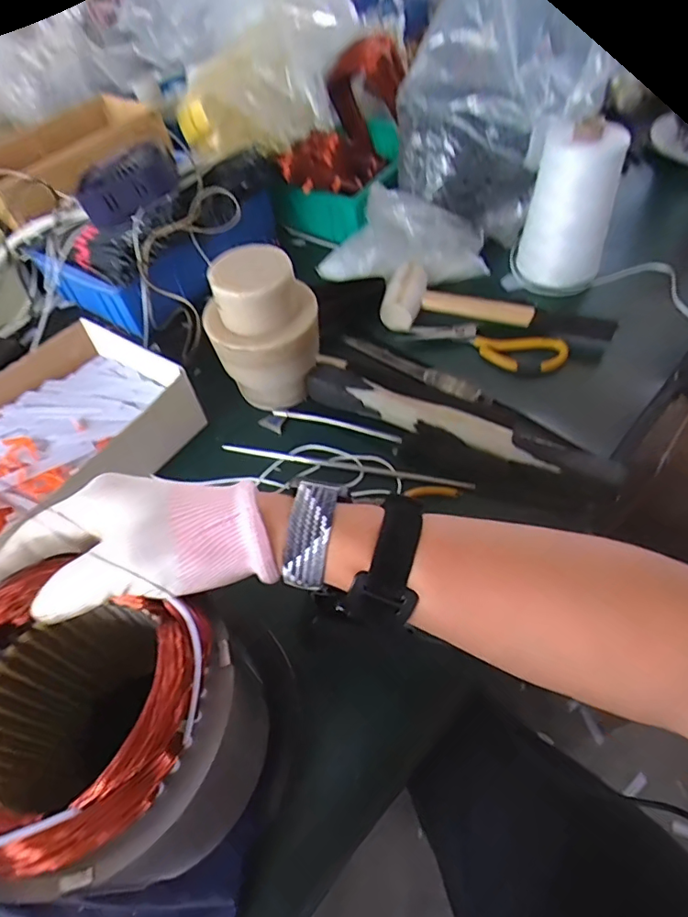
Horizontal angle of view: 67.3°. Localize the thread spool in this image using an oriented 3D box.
[{"bbox_3d":[0.261,-0.282,0.616,0.098,0.186,0.107,10,56,12],"label":"thread spool"}]

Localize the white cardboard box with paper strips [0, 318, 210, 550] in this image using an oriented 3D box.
[{"bbox_3d":[-0.290,-0.025,0.525,0.198,0.060,0.265,33,63,25],"label":"white cardboard box with paper strips"}]

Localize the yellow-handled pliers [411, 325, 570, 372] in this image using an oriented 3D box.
[{"bbox_3d":[0.162,-0.133,0.588,0.173,0.015,0.056,11,56,13],"label":"yellow-handled pliers"}]

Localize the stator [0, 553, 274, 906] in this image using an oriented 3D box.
[{"bbox_3d":[-0.134,0.145,0.285,0.136,0.128,0.130,19,58,18],"label":"stator"}]

